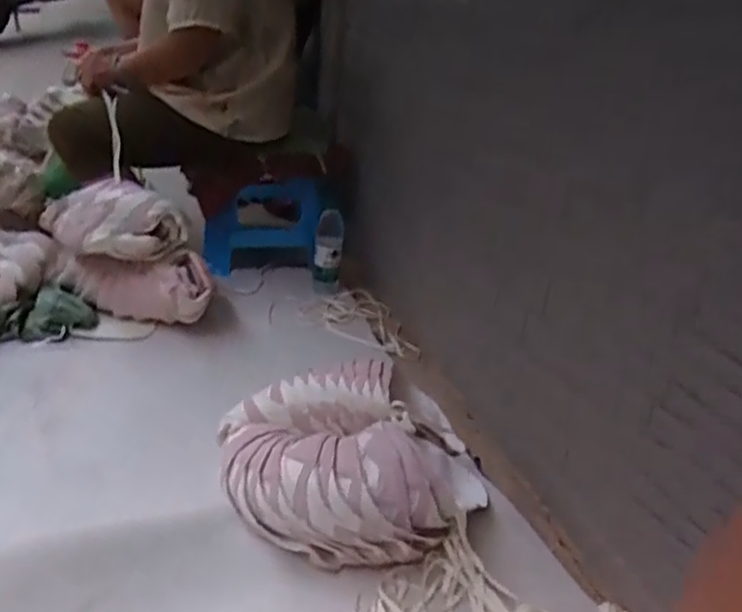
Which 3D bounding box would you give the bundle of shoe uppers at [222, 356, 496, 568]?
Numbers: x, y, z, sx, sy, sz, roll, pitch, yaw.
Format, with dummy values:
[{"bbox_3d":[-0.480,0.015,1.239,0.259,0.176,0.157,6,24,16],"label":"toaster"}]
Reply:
[{"bbox_3d":[-0.020,0.215,0.994,0.376,0.168,0.329,-6,30,-16],"label":"bundle of shoe uppers"}]

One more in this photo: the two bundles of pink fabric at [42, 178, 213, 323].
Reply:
[{"bbox_3d":[-0.514,-0.102,1.422,0.378,0.281,0.156,18,31,24],"label":"two bundles of pink fabric"}]

